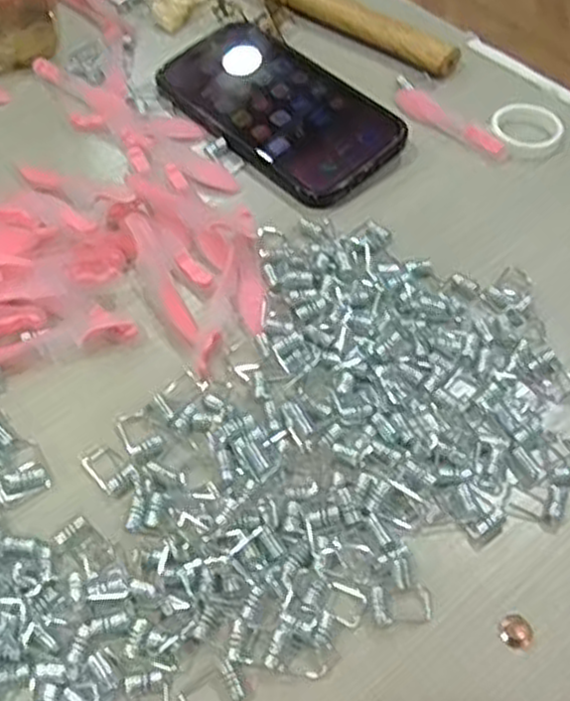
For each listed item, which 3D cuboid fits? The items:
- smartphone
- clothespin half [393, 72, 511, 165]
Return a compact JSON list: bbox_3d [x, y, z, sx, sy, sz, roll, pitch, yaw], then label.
[{"bbox_3d":[-0.004,-0.141,0.448,0.074,0.009,0.146,-38,62,-21],"label":"smartphone"},{"bbox_3d":[0.090,-0.133,0.450,0.018,0.010,0.085,-34,60,-19],"label":"clothespin half"}]

